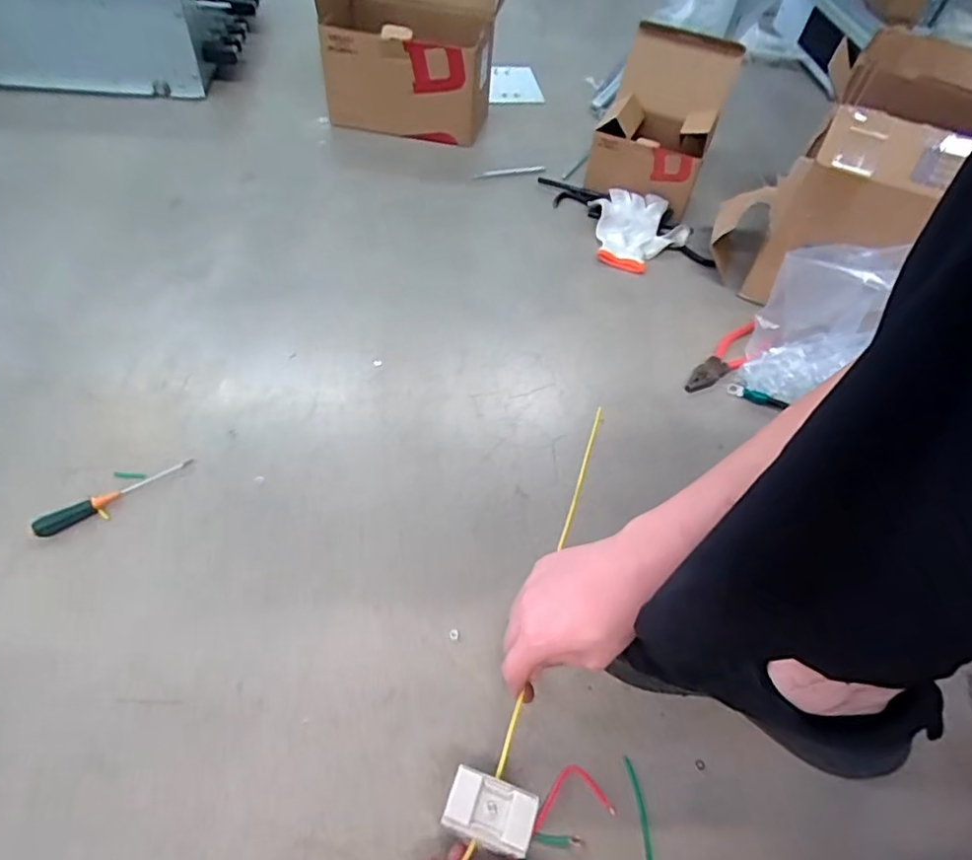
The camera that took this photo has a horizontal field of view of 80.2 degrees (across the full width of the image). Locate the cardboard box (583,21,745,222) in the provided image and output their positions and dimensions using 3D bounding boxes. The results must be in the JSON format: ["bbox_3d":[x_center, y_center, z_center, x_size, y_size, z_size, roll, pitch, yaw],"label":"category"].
[{"bbox_3d":[0.279,-0.488,0.926,0.160,0.203,0.206,21,54,10],"label":"cardboard box"}]

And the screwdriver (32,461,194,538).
[{"bbox_3d":[-0.373,0.064,0.580,0.146,0.013,0.021,-31,62,-25],"label":"screwdriver"}]

